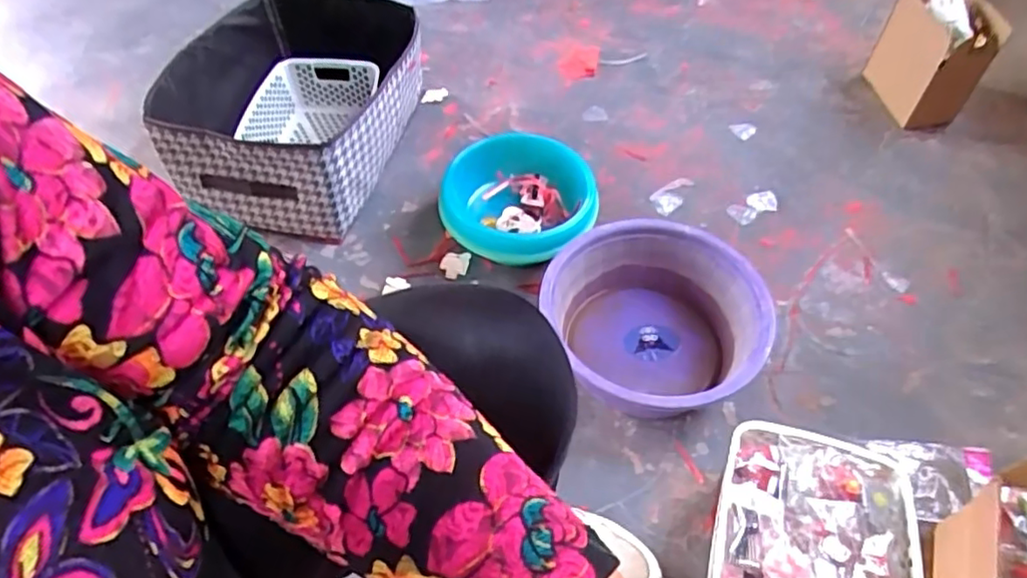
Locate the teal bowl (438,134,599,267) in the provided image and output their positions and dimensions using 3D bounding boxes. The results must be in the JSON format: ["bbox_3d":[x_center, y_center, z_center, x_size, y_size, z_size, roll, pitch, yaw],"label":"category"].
[{"bbox_3d":[0.002,-0.130,0.970,0.224,0.110,0.212,1,55,-1],"label":"teal bowl"}]

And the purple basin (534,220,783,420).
[{"bbox_3d":[0.186,0.038,0.845,0.257,0.108,0.289,-19,58,-14],"label":"purple basin"}]

